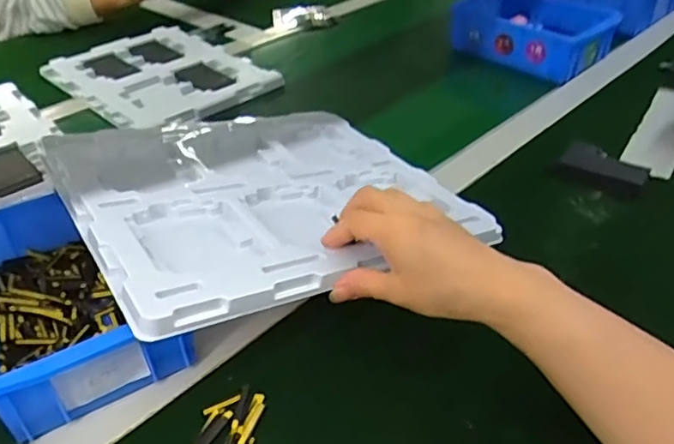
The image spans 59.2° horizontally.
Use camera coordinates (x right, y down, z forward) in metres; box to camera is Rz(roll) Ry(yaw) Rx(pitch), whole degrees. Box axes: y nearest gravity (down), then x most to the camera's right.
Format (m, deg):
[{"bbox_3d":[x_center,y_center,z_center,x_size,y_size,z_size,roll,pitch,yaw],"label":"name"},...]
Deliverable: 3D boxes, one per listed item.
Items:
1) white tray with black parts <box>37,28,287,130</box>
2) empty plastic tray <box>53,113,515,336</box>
[{"bbox_3d":[-0.251,-0.213,0.857,0.242,0.014,0.304,-29,46,-35],"label":"white tray with black parts"},{"bbox_3d":[-0.067,-0.031,0.529,0.319,0.015,0.289,-13,35,-35],"label":"empty plastic tray"}]

